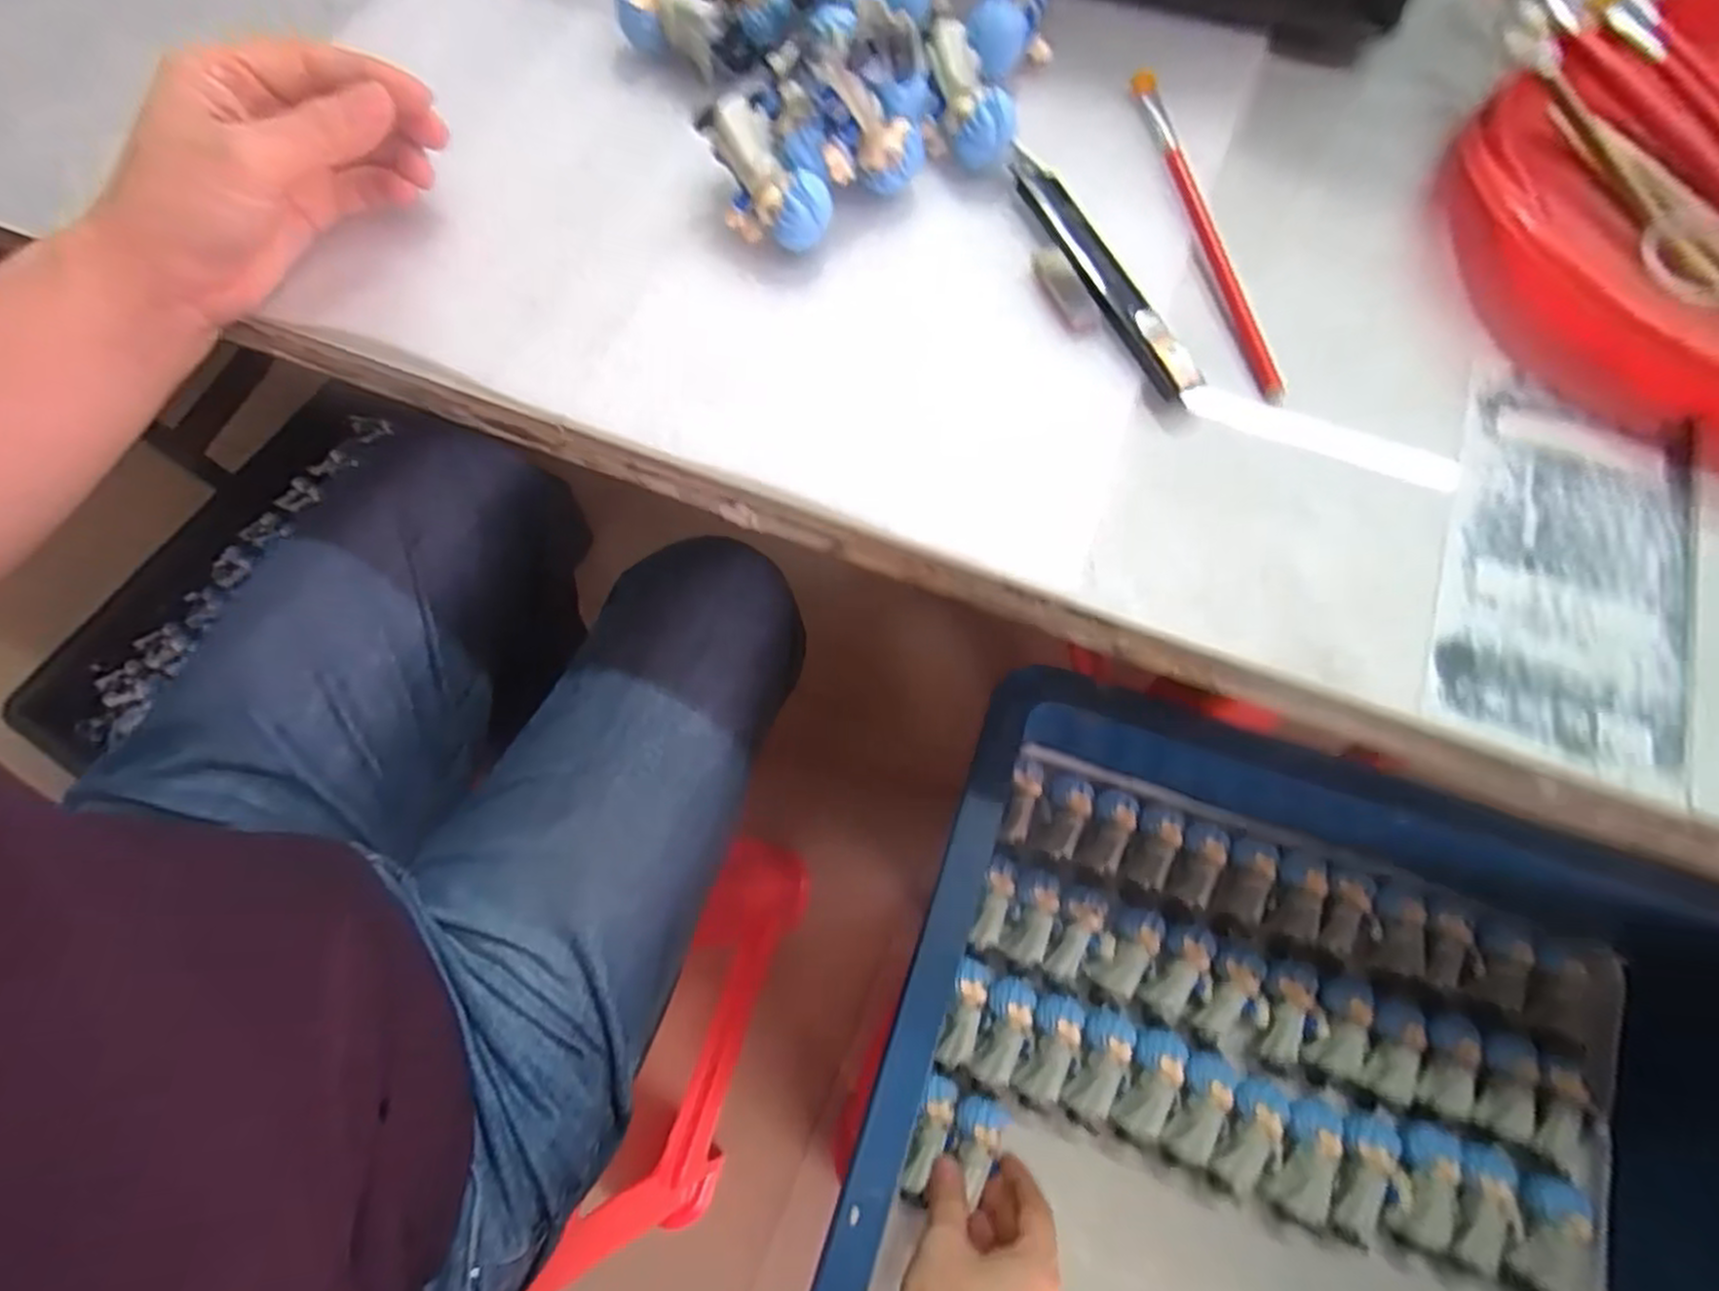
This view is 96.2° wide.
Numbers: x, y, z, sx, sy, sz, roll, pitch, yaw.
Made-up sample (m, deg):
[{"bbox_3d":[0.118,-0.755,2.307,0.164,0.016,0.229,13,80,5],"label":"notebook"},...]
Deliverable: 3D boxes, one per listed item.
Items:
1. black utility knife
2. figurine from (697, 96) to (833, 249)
[{"bbox_3d":[0.093,-0.152,0.306,0.020,0.009,0.127,-24,71,-8],"label":"black utility knife"},{"bbox_3d":[-0.039,-0.185,0.303,0.032,0.034,0.067,-37,86,-11],"label":"figurine"}]

